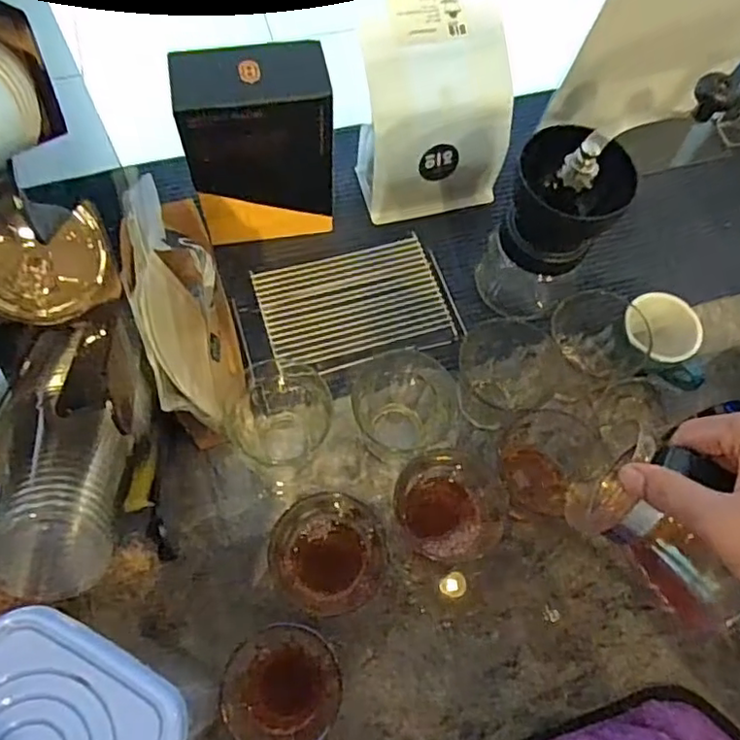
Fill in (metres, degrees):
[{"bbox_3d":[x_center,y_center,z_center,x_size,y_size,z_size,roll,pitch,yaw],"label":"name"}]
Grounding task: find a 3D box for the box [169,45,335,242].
[{"bbox_3d":[-0.088,-0.176,0.511,0.112,0.170,0.052,-8,67,-7],"label":"box"}]

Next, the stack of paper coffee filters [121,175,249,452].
[{"bbox_3d":[-0.141,-0.036,0.487,0.065,0.121,0.167,-15,68,-9],"label":"stack of paper coffee filters"}]

